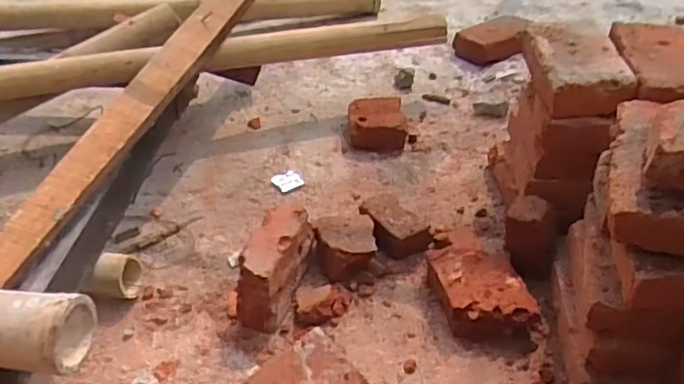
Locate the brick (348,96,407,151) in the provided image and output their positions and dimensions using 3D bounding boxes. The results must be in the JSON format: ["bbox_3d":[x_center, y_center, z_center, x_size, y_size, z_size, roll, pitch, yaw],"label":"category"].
[{"bbox_3d":[0.064,-0.126,1.145,0.108,0.049,0.115,-3,38,1],"label":"brick"}]

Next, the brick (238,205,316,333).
[{"bbox_3d":[-0.088,0.100,0.830,0.065,0.105,0.156,6,39,12],"label":"brick"}]

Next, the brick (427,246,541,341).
[{"bbox_3d":[0.180,0.130,0.821,0.112,0.056,0.150,-7,39,-5],"label":"brick"}]

